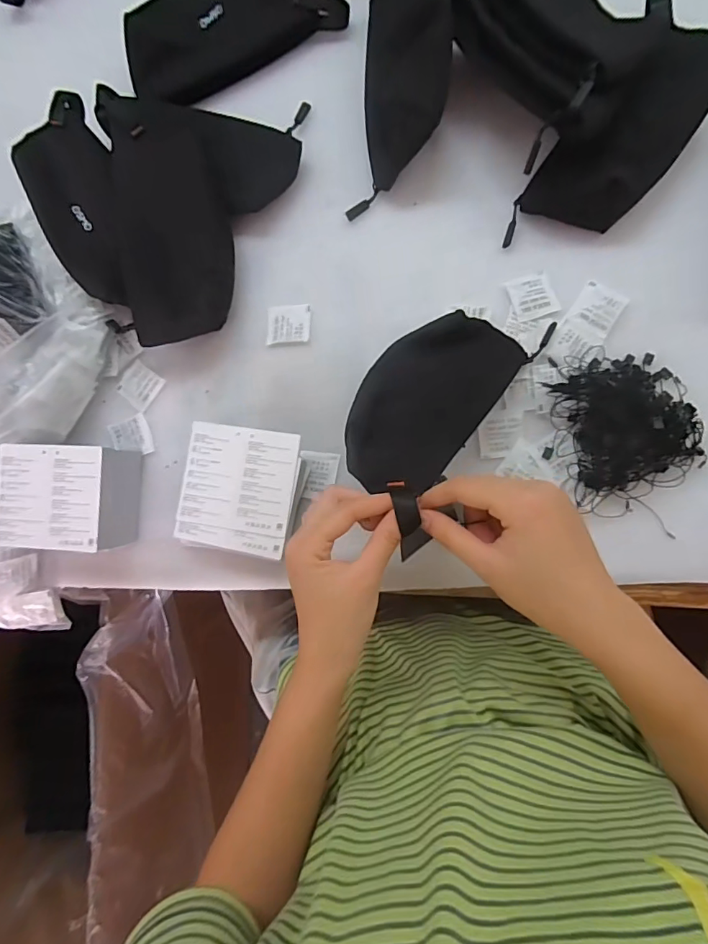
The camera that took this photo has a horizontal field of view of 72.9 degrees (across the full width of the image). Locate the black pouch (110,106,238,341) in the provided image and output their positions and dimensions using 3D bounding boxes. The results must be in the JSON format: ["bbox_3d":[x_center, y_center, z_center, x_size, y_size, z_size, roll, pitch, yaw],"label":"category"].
[{"bbox_3d":[-0.161,-0.226,0.434,0.091,0.026,0.211,-7,91,-25],"label":"black pouch"}]

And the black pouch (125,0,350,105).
[{"bbox_3d":[-0.122,-0.437,0.472,0.215,0.041,0.090,-27,82,5],"label":"black pouch"}]

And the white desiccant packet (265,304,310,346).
[{"bbox_3d":[-0.062,-0.141,0.456,0.041,0.004,0.038,-1,85,8],"label":"white desiccant packet"}]

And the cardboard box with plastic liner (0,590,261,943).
[{"bbox_3d":[-0.534,0.484,0.824,0.567,0.419,0.592,1,85,8],"label":"cardboard box with plastic liner"}]

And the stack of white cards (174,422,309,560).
[{"bbox_3d":[-0.098,0.017,0.433,0.104,0.032,0.108,8,86,8],"label":"stack of white cards"}]

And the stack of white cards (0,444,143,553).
[{"bbox_3d":[-0.252,0.024,0.438,0.108,0.066,0.089,2,86,8],"label":"stack of white cards"}]

